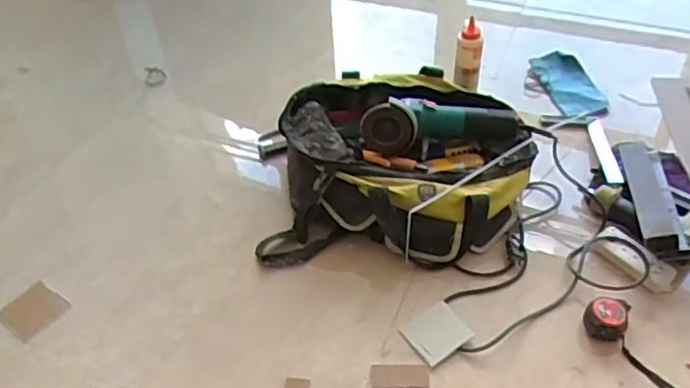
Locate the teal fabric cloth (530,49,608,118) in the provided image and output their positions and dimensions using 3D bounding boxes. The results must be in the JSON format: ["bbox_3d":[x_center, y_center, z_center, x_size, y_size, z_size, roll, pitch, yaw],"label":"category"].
[{"bbox_3d":[0.514,-0.259,1.422,0.130,0.059,0.196,-12,46,-9],"label":"teal fabric cloth"}]

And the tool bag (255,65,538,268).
[{"bbox_3d":[0.105,-0.061,1.163,0.488,0.179,0.380,2,46,5],"label":"tool bag"}]

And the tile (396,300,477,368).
[{"bbox_3d":[0.149,0.222,0.985,0.098,0.006,0.084,-29,51,-23],"label":"tile"}]

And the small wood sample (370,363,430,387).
[{"bbox_3d":[0.085,0.280,0.937,0.088,0.004,0.042,0,46,3],"label":"small wood sample"}]

